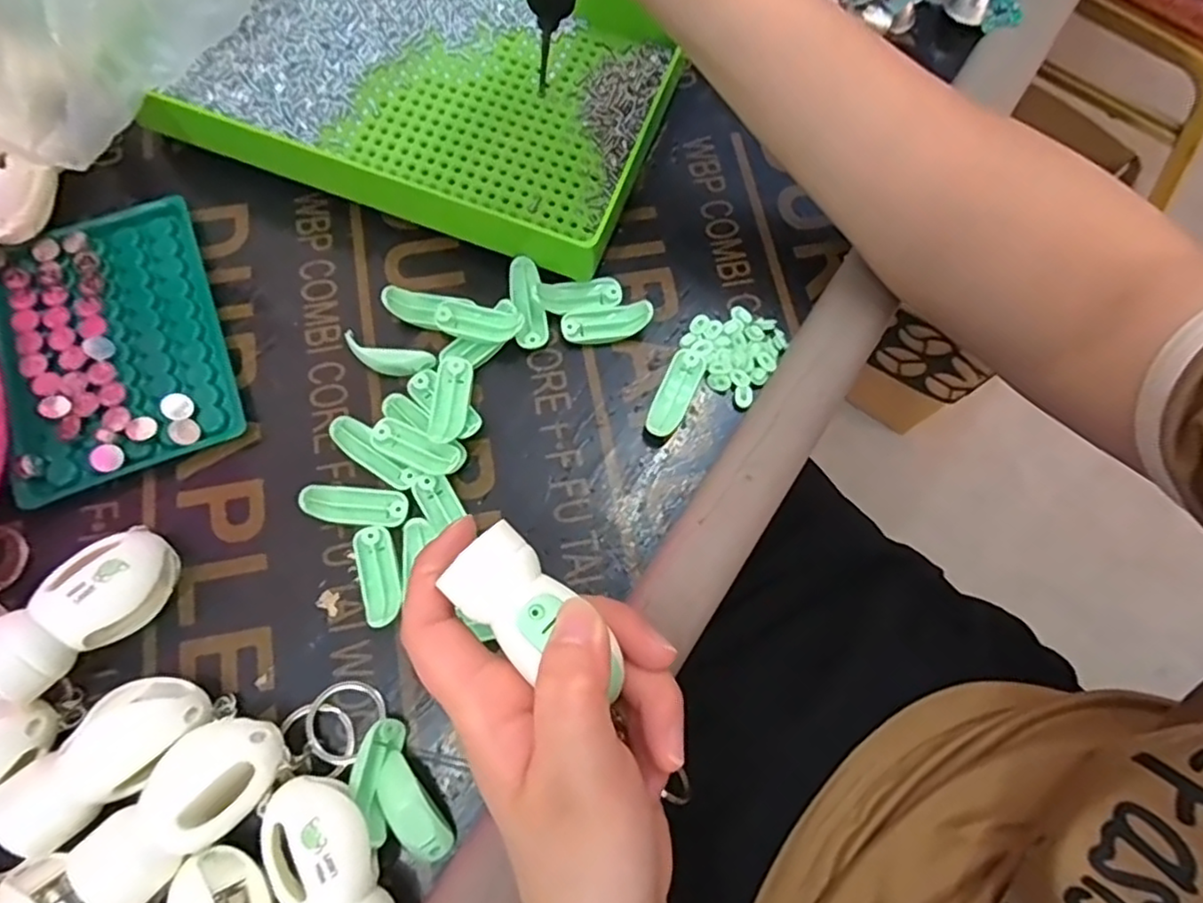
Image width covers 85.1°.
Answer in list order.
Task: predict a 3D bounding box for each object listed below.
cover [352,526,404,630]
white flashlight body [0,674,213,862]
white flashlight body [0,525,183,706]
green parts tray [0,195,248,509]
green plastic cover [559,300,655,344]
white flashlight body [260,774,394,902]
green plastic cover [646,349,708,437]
[{"bbox_3d":[-0.091,0.051,0.266,0.017,0.007,0.042,-18,62,-6],"label":"cover"},{"bbox_3d":[-0.178,0.111,0.237,0.031,0.031,0.068,42,77,10],"label":"white flashlight body"},{"bbox_3d":[-0.194,0.057,0.244,0.030,0.027,0.067,33,49,8],"label":"white flashlight body"},{"bbox_3d":[-0.219,-0.048,0.292,0.093,0.013,0.123,-22,76,-7],"label":"green parts tray"},{"bbox_3d":[0.003,-0.059,0.300,0.042,0.005,0.016,-7,74,10],"label":"green plastic cover"},{"bbox_3d":[-0.093,0.146,0.226,0.031,0.023,0.066,-25,76,-8],"label":"white flashlight body"},{"bbox_3d":[0.033,-0.024,0.294,0.015,0.010,0.041,24,75,5],"label":"green plastic cover"}]

